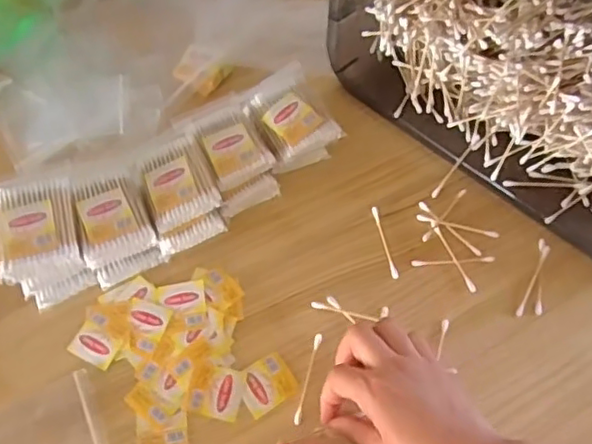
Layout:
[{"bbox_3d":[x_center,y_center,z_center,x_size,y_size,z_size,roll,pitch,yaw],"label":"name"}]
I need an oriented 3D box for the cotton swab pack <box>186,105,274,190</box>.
[{"bbox_3d":[-0.059,-0.070,0.550,0.056,0.011,0.076,-25,63,-13],"label":"cotton swab pack"}]

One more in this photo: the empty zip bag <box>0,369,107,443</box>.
[{"bbox_3d":[-0.201,0.163,0.476,0.098,0.004,0.066,-22,61,-14],"label":"empty zip bag"}]

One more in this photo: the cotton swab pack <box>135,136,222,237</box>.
[{"bbox_3d":[-0.102,-0.035,0.527,0.058,0.016,0.076,-22,63,-11],"label":"cotton swab pack"}]

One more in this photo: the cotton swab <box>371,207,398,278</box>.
[{"bbox_3d":[0.078,0.017,0.546,0.007,0.004,0.069,-12,64,-6],"label":"cotton swab"}]

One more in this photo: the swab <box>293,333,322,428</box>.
[{"bbox_3d":[0.010,0.124,0.493,0.007,0.004,0.074,13,64,7],"label":"swab"}]

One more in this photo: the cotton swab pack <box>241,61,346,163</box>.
[{"bbox_3d":[-0.006,-0.100,0.564,0.064,0.014,0.085,-27,64,-13],"label":"cotton swab pack"}]

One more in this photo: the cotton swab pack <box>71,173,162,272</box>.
[{"bbox_3d":[-0.152,-0.004,0.512,0.056,0.017,0.073,-22,63,-11],"label":"cotton swab pack"}]

